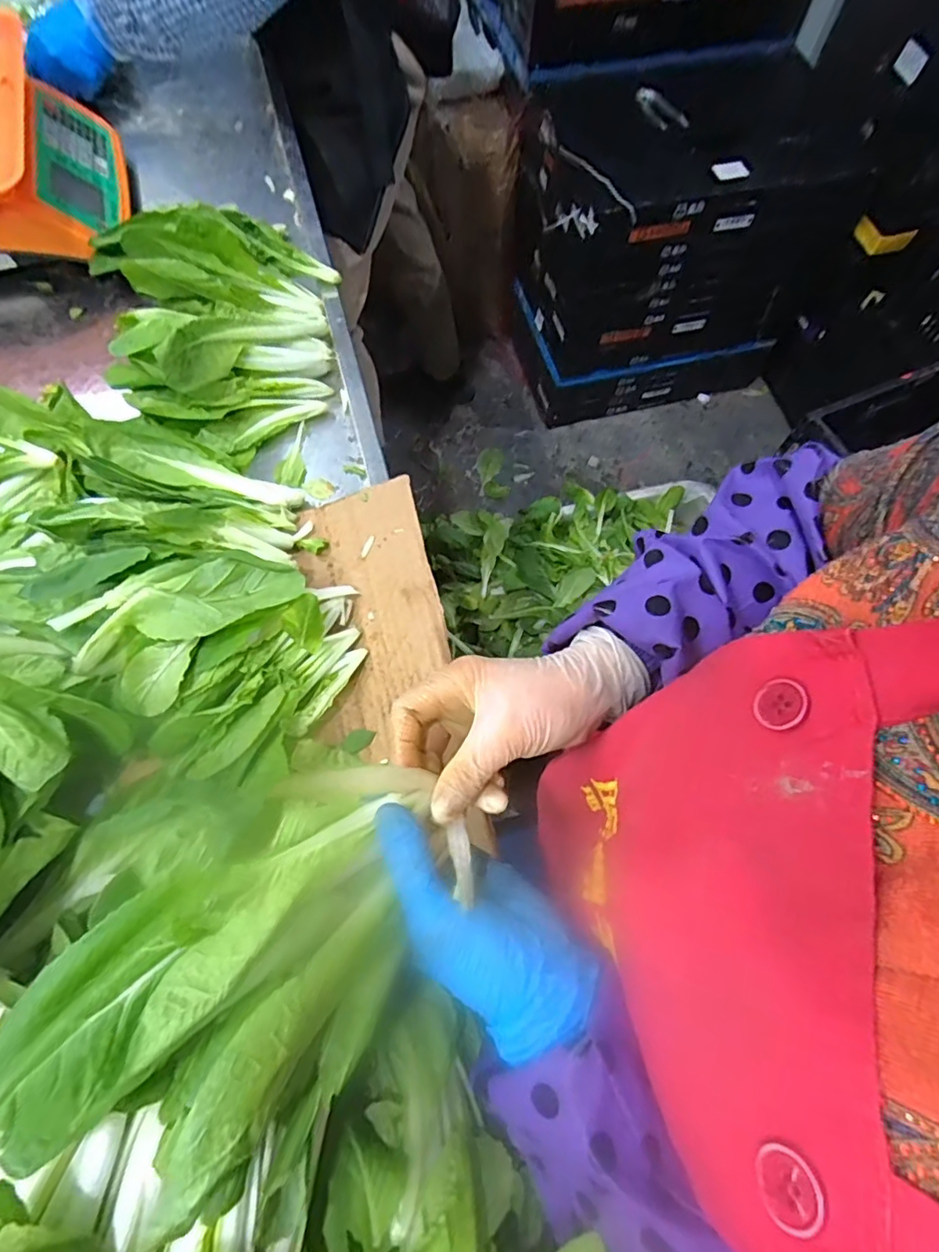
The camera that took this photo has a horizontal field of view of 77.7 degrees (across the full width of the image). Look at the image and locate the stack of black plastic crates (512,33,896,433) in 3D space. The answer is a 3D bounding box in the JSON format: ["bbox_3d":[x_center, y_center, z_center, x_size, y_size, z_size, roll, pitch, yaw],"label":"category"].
[{"bbox_3d":[0.424,-0.854,1.352,0.623,0.556,0.400,-12,70,-7],"label":"stack of black plastic crates"}]

